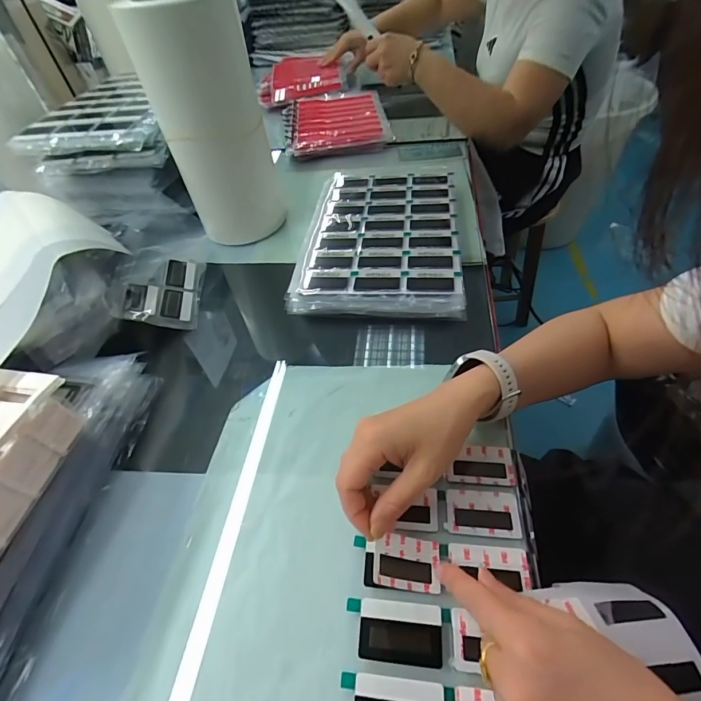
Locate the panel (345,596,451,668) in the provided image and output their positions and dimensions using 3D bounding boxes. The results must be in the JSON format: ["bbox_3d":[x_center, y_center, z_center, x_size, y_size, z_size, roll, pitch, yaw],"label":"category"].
[{"bbox_3d":[0.031,0.187,0.260,0.066,0.004,0.034,1,50,8],"label":"panel"}]

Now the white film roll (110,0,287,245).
[{"bbox_3d":[-0.177,-0.291,0.522,0.129,0.296,0.107,-17,50,-7],"label":"white film roll"}]

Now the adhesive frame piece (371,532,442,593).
[{"bbox_3d":[0.040,0.152,0.281,0.050,0.006,0.034,16,51,-13],"label":"adhesive frame piece"}]

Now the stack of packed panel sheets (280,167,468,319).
[{"bbox_3d":[0.045,-0.171,0.548,0.207,0.030,0.327,2,50,9],"label":"stack of packed panel sheets"}]

